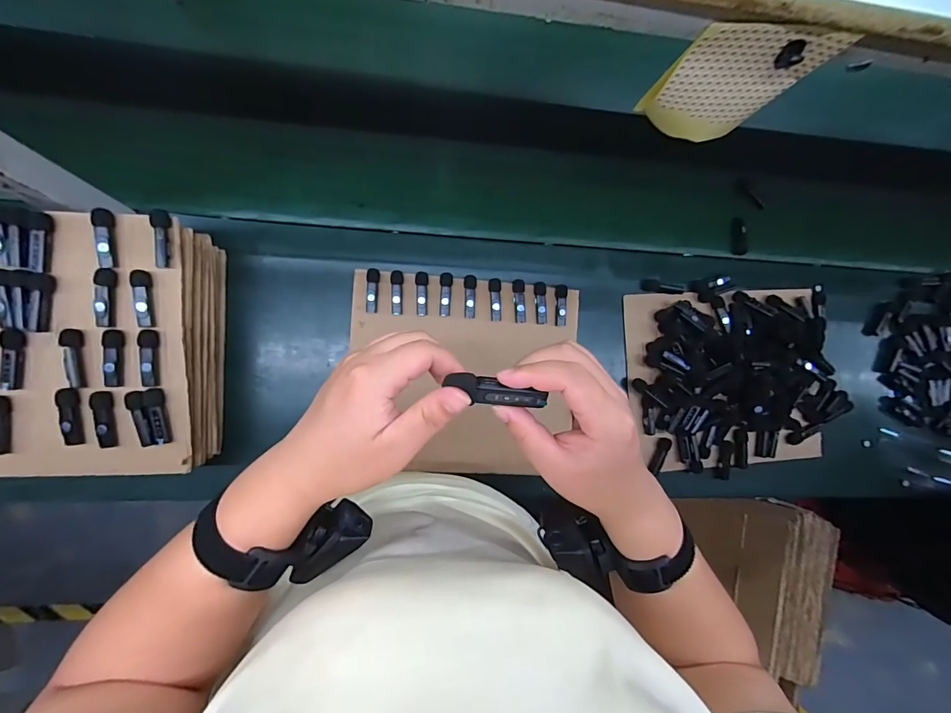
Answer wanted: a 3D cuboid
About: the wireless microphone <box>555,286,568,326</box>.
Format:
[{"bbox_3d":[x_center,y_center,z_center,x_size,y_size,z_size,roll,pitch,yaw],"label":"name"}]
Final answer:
[{"bbox_3d":[0.136,-0.082,0.673,0.020,0.011,0.065,0,86,-8],"label":"wireless microphone"}]

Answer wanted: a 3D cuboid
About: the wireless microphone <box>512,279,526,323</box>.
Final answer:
[{"bbox_3d":[0.069,-0.087,0.663,0.020,0.011,0.067,-3,86,-8],"label":"wireless microphone"}]

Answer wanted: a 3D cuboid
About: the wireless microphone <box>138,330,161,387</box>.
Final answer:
[{"bbox_3d":[-0.376,0.002,0.484,0.017,0.015,0.063,-1,86,-8],"label":"wireless microphone"}]

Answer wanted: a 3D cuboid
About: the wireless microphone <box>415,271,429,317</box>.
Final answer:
[{"bbox_3d":[-0.081,-0.096,0.644,0.020,0.010,0.068,-3,86,-8],"label":"wireless microphone"}]

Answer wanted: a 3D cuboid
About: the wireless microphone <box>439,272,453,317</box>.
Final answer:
[{"bbox_3d":[-0.046,-0.095,0.650,0.020,0.012,0.066,1,86,-8],"label":"wireless microphone"}]

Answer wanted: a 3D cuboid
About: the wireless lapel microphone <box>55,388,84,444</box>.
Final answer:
[{"bbox_3d":[-0.459,0.068,0.477,0.020,0.019,0.064,-3,86,-8],"label":"wireless lapel microphone"}]

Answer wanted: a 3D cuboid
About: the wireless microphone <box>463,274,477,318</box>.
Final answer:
[{"bbox_3d":[-0.009,-0.093,0.655,0.020,0.014,0.065,1,86,-8],"label":"wireless microphone"}]

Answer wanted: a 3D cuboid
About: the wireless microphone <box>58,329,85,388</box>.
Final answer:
[{"bbox_3d":[-0.453,0.002,0.474,0.017,0.014,0.065,-4,87,-8],"label":"wireless microphone"}]

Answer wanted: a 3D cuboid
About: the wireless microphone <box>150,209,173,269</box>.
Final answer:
[{"bbox_3d":[-0.356,-0.135,0.479,0.016,0.014,0.065,-4,87,-8],"label":"wireless microphone"}]

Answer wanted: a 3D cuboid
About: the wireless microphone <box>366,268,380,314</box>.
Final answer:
[{"bbox_3d":[-0.155,-0.099,0.635,0.019,0.014,0.065,1,86,-8],"label":"wireless microphone"}]

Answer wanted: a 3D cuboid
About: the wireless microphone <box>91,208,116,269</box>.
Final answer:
[{"bbox_3d":[-0.416,-0.132,0.471,0.015,0.015,0.064,-3,86,-8],"label":"wireless microphone"}]

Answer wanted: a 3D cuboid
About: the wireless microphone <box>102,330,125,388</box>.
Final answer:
[{"bbox_3d":[-0.412,0.002,0.479,0.015,0.016,0.063,-1,86,-8],"label":"wireless microphone"}]

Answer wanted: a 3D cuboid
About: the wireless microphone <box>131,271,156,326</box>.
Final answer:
[{"bbox_3d":[-0.376,-0.065,0.477,0.015,0.018,0.063,-4,87,-8],"label":"wireless microphone"}]

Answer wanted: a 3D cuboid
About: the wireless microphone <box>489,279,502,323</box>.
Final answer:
[{"bbox_3d":[0.031,-0.088,0.661,0.018,0.015,0.065,-3,86,-8],"label":"wireless microphone"}]

